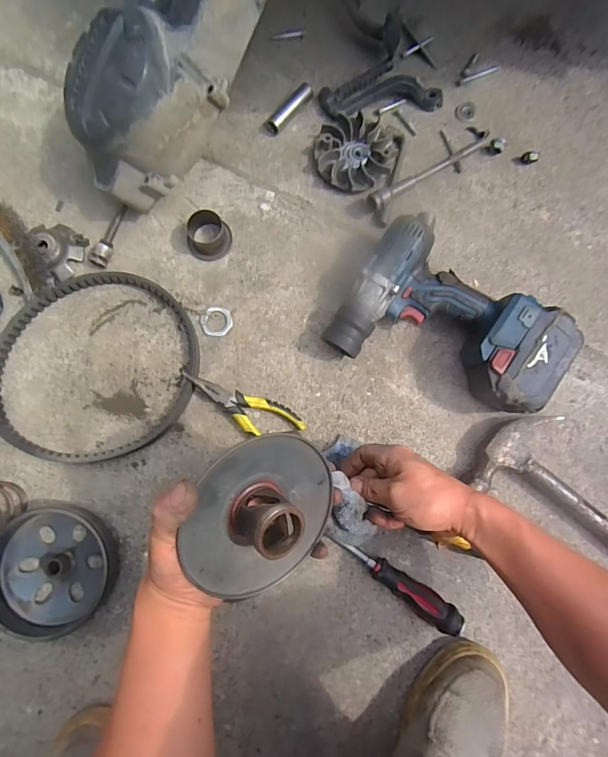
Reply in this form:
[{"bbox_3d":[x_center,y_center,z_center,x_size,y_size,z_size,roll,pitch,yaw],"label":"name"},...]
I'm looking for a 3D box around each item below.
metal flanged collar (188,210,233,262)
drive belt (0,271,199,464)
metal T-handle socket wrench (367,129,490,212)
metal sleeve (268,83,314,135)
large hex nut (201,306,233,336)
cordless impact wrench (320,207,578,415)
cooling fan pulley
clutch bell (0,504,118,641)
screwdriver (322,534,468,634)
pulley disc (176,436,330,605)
[{"bbox_3d":[-0.122,-0.182,0.509,0.055,0.033,0.053,8,83,-1],"label":"metal flanged collar"},{"bbox_3d":[-0.253,-0.017,0.484,0.240,0.024,0.232,0,83,-2],"label":"drive belt"},{"bbox_3d":[0.170,-0.283,0.537,0.203,0.030,0.021,-36,85,-6],"label":"metal T-handle socket wrench"},{"bbox_3d":[-0.019,-0.373,0.555,0.023,0.021,0.079,39,83,3],"label":"metal sleeve"},{"bbox_3d":[-0.111,-0.073,0.509,0.040,0.004,0.038,7,83,-1],"label":"large hex nut"},{"bbox_3d":[0.174,-0.059,0.478,0.251,0.084,0.170,31,83,2],"label":"cordless impact wrench"},{"bbox_3d":[0.068,-0.300,0.535,0.105,0.025,0.102,0,83,-2],"label":"cooling fan pulley"},{"bbox_3d":[-0.279,0.216,0.451,0.129,0.041,0.141,-15,84,-4],"label":"clutch bell"},{"bbox_3d":[0.111,0.239,0.468,0.190,0.035,0.030,36,83,2],"label":"screwdriver"},{"bbox_3d":[-0.029,0.116,0.327,0.134,0.052,0.138,23,85,-34],"label":"pulley disc"}]

